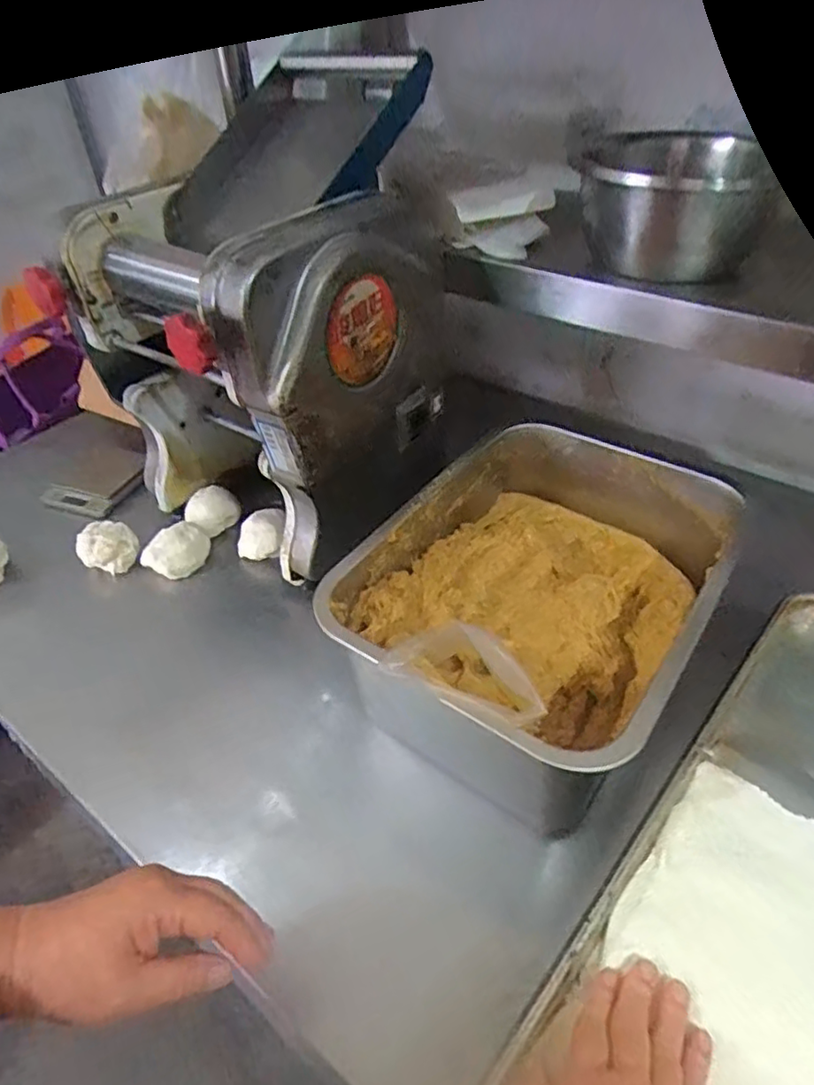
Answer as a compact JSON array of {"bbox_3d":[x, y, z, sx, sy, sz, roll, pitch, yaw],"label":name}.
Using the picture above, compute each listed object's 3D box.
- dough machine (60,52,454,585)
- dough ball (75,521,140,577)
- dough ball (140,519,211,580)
[{"bbox_3d":[-0.122,-0.232,0.691,0.321,0.366,0.344,29,51,31],"label":"dough machine"},{"bbox_3d":[-0.355,0.005,0.760,0.063,0.035,0.072,-26,47,-23],"label":"dough ball"},{"bbox_3d":[-0.272,0.007,0.752,0.076,0.039,0.058,-22,46,-20],"label":"dough ball"}]

